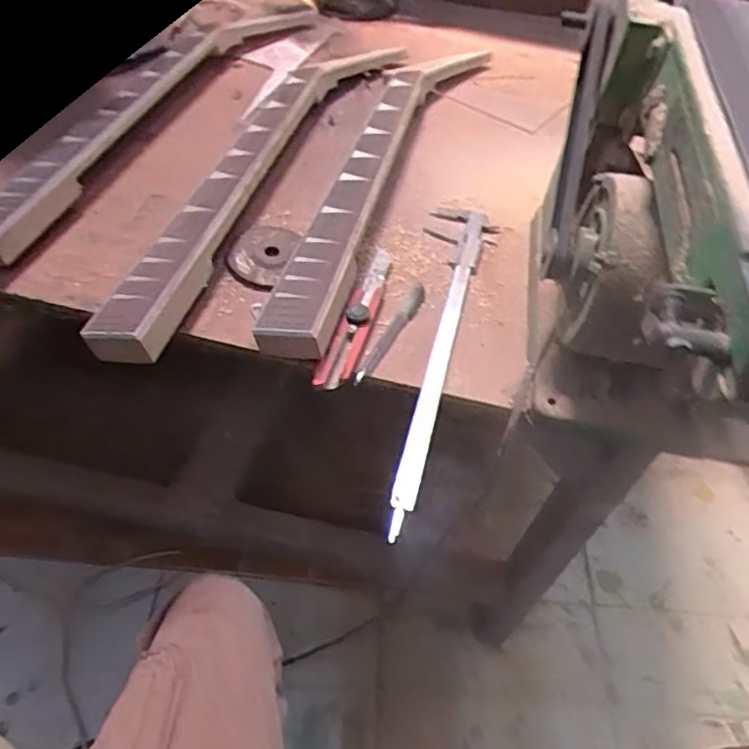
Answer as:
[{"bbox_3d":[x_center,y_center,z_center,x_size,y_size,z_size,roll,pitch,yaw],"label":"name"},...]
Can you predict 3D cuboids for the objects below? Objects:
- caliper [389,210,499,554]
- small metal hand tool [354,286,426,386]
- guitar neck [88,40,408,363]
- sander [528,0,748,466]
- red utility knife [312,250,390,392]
[{"bbox_3d":[0.055,-0.035,0.607,0.065,0.020,0.417,13,50,7],"label":"caliper"},{"bbox_3d":[0.016,-0.040,0.600,0.018,0.010,0.141,25,53,13],"label":"small metal hand tool"},{"bbox_3d":[-0.126,-0.258,0.743,0.098,0.047,0.691,18,52,8],"label":"guitar neck"},{"bbox_3d":[0.225,-0.075,0.482,0.172,0.275,0.426,6,51,-1],"label":"sander"},{"bbox_3d":[-0.015,-0.060,0.609,0.029,0.021,0.194,15,52,6],"label":"red utility knife"}]

